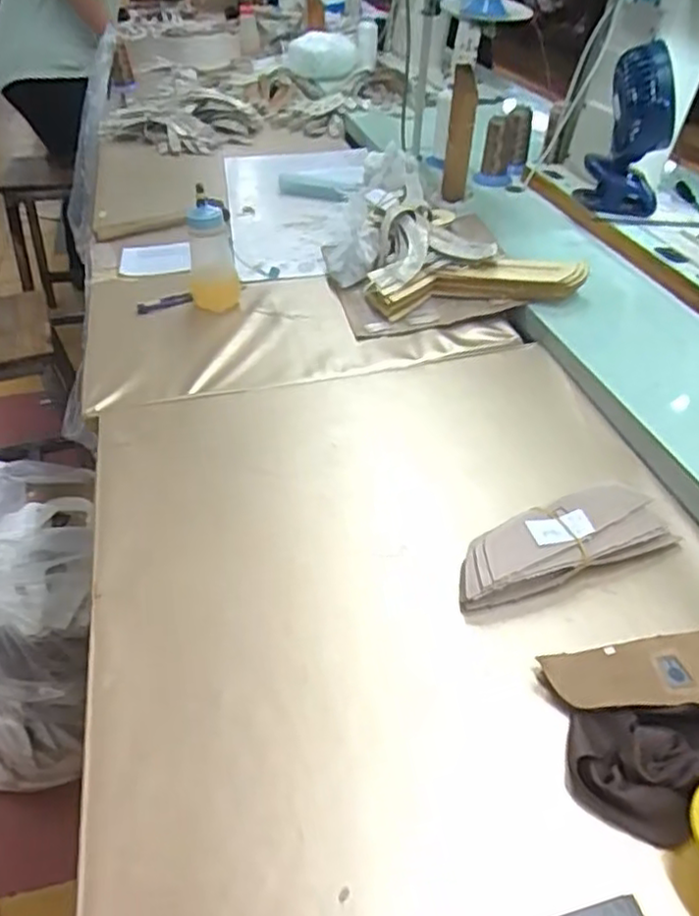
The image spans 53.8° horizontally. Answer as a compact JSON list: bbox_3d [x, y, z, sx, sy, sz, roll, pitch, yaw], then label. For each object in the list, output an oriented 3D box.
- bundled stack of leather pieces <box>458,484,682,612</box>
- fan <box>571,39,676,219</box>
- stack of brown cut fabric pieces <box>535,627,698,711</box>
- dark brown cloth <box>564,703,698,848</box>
[{"bbox_3d":[0.174,0.071,0.579,0.193,0.034,0.066,-16,43,-14],"label":"bundled stack of leather pieces"},{"bbox_3d":[0.415,-0.480,1.020,0.113,0.229,0.112,15,44,19],"label":"fan"},{"bbox_3d":[0.240,0.153,0.494,0.192,0.020,0.060,-9,42,-7],"label":"stack of brown cut fabric pieces"},{"bbox_3d":[0.206,0.192,0.439,0.122,0.041,0.097,8,43,12],"label":"dark brown cloth"}]

